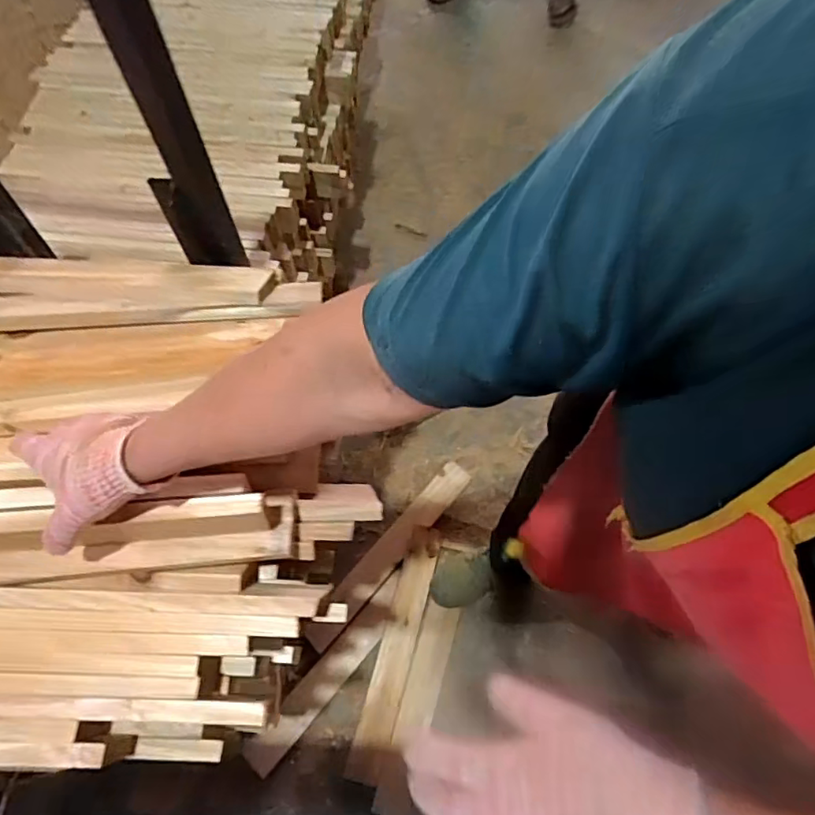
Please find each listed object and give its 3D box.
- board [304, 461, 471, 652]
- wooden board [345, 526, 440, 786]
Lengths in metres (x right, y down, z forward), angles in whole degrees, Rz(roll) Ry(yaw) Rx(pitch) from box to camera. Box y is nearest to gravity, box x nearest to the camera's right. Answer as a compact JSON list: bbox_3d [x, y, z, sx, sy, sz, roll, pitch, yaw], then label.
[{"bbox_3d":[-0.038,0.308,1.262,0.075,0.033,0.496,37,65,17],"label":"board"},{"bbox_3d":[-0.019,0.491,1.181,0.072,0.009,0.494,15,66,5],"label":"wooden board"}]

